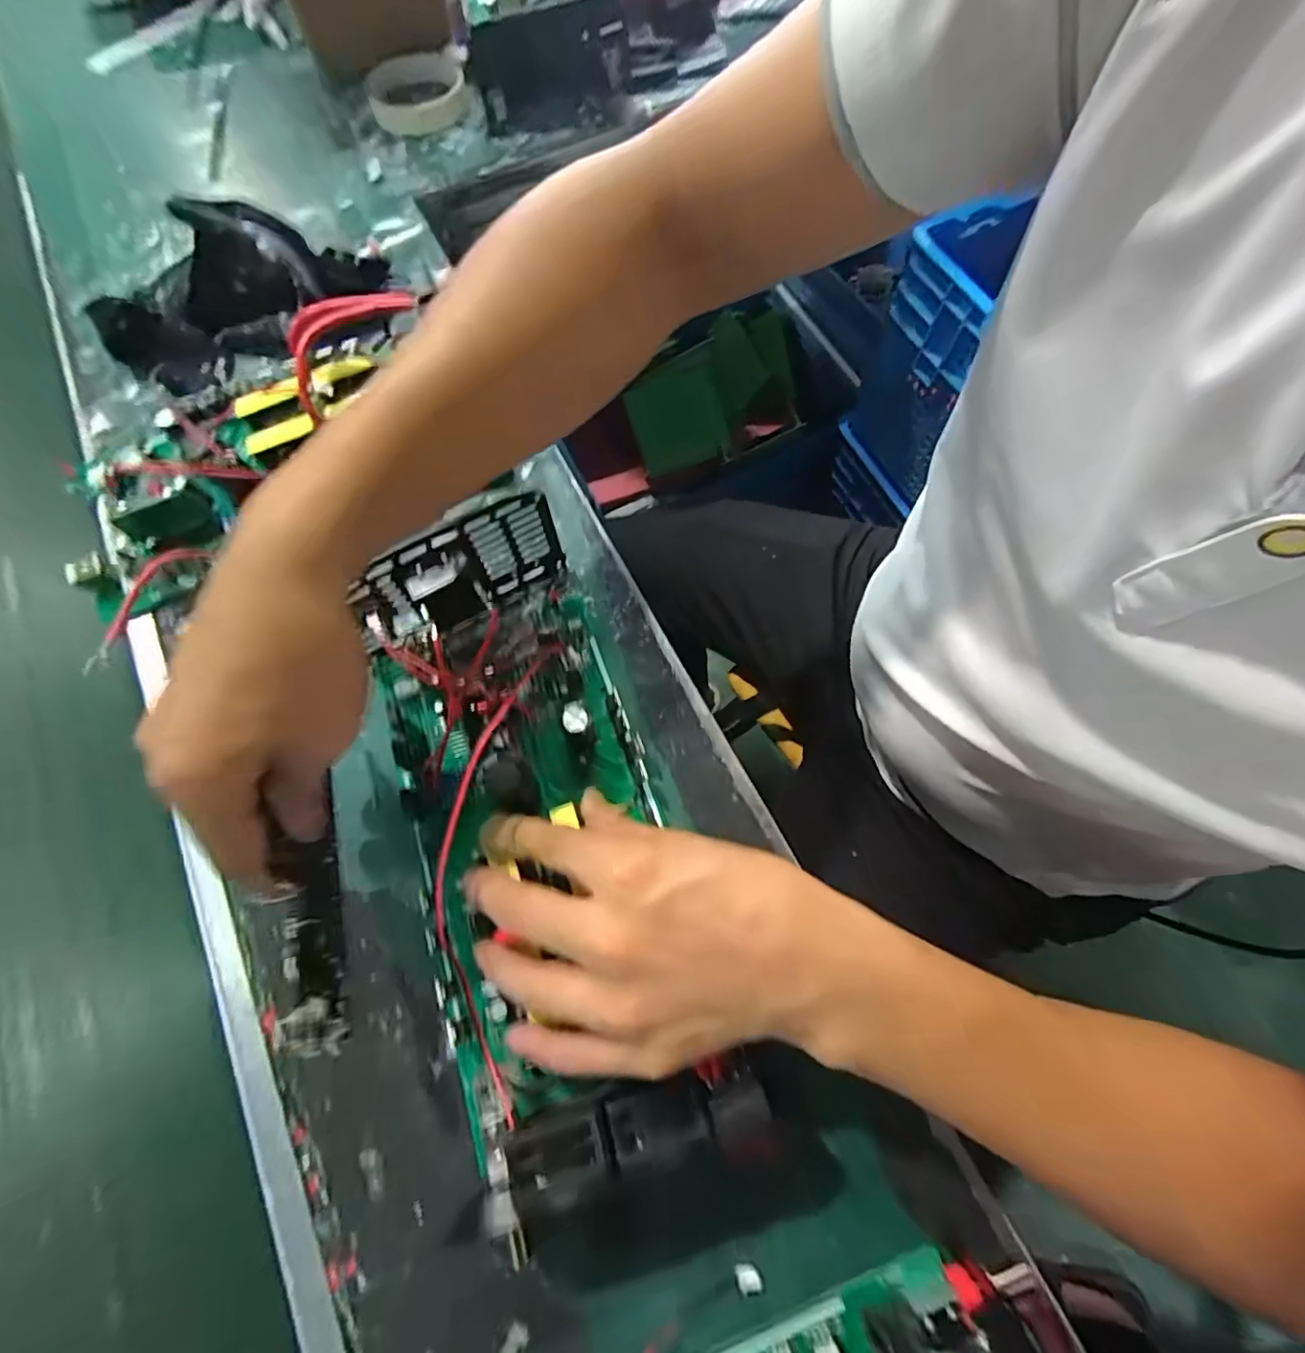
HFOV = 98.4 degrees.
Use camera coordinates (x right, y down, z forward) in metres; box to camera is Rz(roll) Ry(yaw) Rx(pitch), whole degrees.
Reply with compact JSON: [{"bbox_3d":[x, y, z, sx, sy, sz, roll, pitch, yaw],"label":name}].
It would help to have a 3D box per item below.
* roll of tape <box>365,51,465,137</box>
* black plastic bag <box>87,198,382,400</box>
[{"bbox_3d":[-0.210,-0.522,0.504,0.085,0.020,0.093,0,71,1],"label":"roll of tape"},{"bbox_3d":[-0.289,-0.273,0.397,0.196,0.063,0.091,-20,72,-6],"label":"black plastic bag"}]

